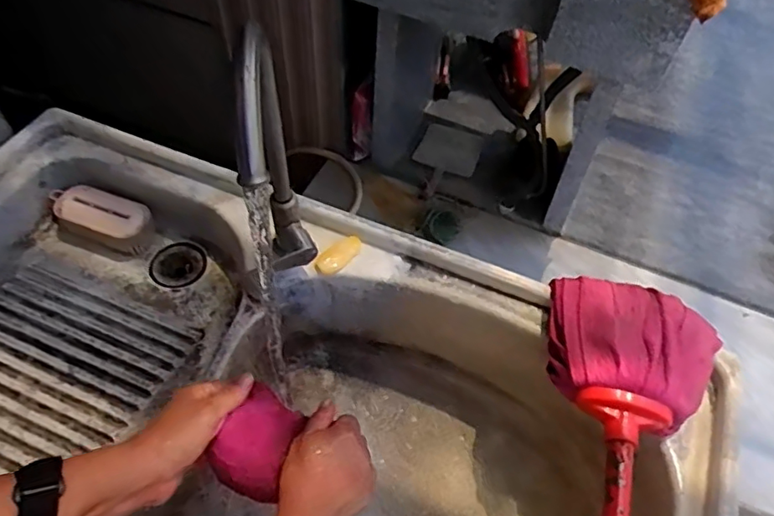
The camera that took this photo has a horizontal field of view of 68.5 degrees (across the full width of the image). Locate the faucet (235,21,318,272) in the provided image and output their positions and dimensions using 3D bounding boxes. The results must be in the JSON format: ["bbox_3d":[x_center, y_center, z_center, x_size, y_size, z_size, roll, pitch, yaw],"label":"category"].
[{"bbox_3d":[-0.087,-0.056,0.470,0.037,0.286,0.142,-6,55,-7],"label":"faucet"}]

